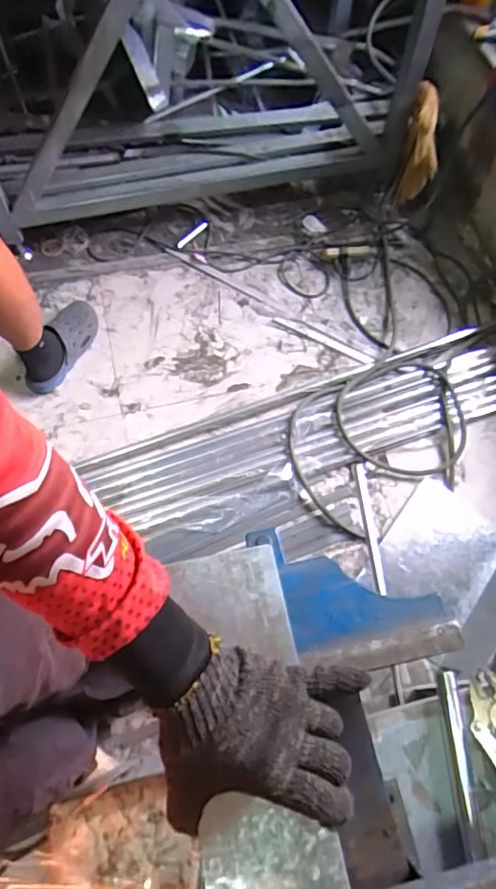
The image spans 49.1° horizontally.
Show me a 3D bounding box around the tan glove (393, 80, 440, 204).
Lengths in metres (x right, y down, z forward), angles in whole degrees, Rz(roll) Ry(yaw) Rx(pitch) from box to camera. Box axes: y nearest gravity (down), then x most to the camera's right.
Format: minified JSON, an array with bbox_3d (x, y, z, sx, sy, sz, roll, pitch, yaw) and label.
[{"bbox_3d":[0.513,-0.865,1.602,0.078,0.327,0.091,-3,45,-1],"label":"tan glove"}]

